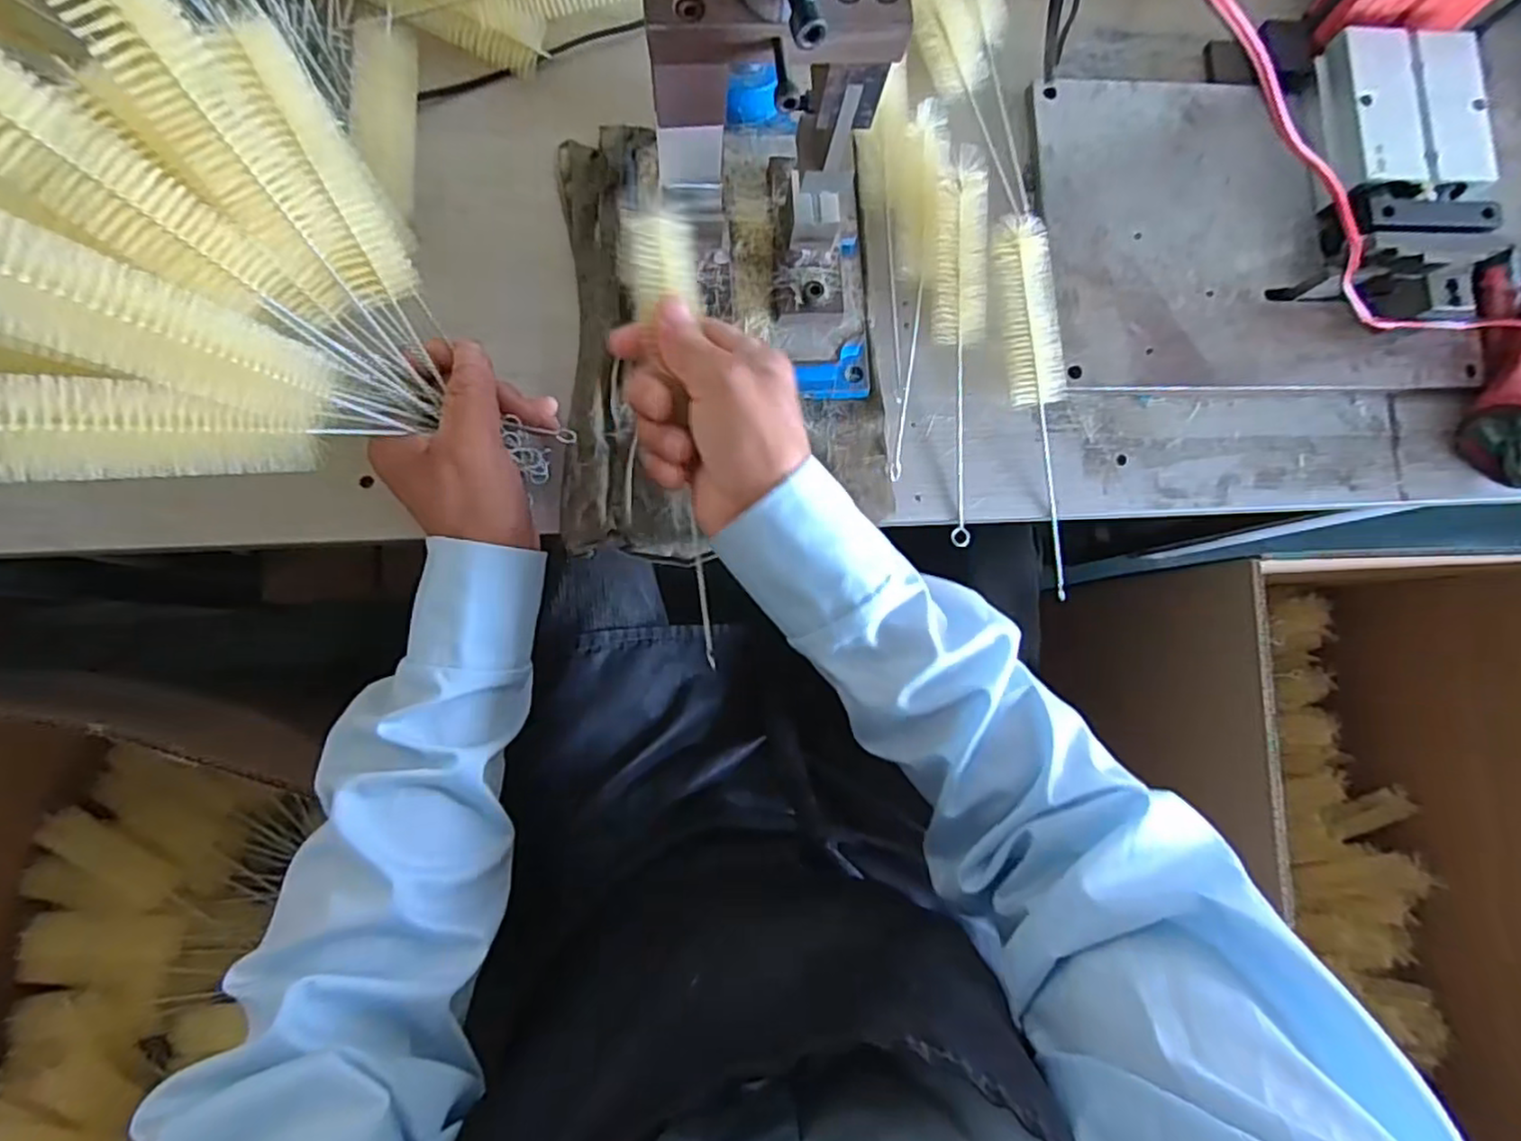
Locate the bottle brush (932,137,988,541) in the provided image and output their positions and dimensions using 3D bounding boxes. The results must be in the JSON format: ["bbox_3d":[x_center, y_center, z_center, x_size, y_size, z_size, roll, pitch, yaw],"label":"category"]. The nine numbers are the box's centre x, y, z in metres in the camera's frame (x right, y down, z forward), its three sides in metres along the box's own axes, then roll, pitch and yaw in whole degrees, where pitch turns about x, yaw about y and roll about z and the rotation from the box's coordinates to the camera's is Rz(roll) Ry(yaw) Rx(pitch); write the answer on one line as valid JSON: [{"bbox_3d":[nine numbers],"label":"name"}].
[{"bbox_3d":[0.128,-0.143,0.443,0.032,0.036,0.245,1,84,-5],"label":"bottle brush"}]

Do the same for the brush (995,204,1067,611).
[{"bbox_3d":[0.181,-0.110,0.448,0.035,0.027,0.243,-7,85,-6],"label":"brush"}]

